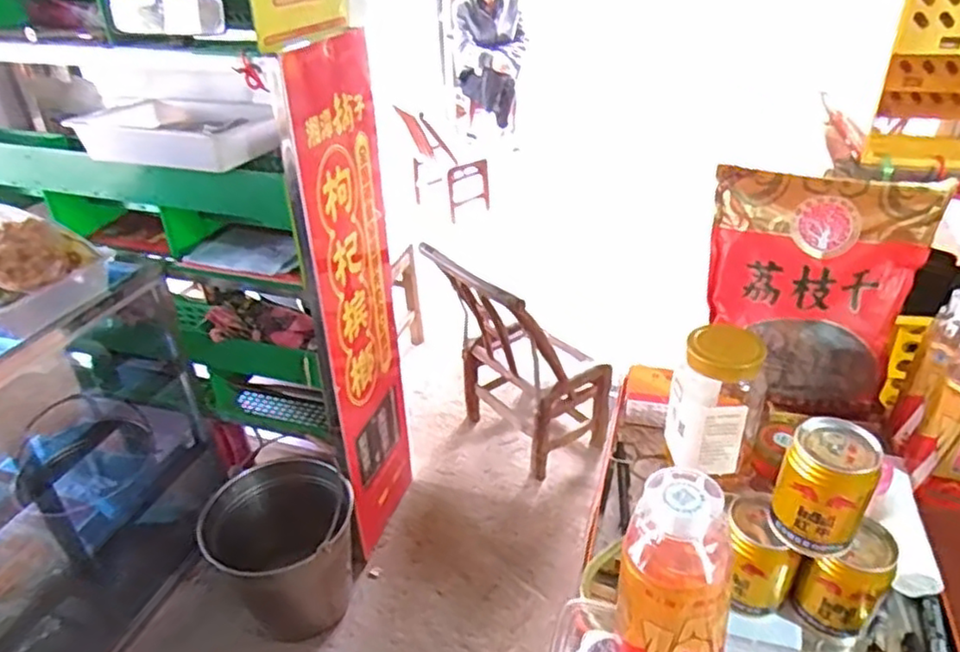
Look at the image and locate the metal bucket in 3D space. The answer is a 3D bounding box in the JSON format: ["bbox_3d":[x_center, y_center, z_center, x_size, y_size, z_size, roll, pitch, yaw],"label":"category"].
[{"bbox_3d":[-0.422,0.479,1.466,0.286,0.280,0.300,-27,40,-34],"label":"metal bucket"}]

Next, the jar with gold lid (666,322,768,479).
[{"bbox_3d":[0.229,0.070,0.650,0.085,0.149,0.074,13,35,21],"label":"jar with gold lid"}]

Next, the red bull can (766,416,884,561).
[{"bbox_3d":[0.255,0.124,0.502,0.060,0.092,0.054,22,39,32],"label":"red bull can"}]

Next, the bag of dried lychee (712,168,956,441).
[{"bbox_3d":[0.336,-0.034,0.701,0.200,0.229,0.093,16,36,25],"label":"bag of dried lychee"}]

